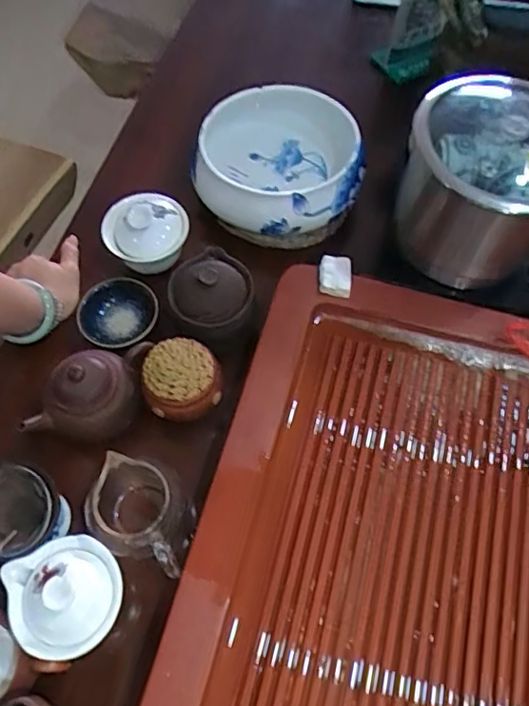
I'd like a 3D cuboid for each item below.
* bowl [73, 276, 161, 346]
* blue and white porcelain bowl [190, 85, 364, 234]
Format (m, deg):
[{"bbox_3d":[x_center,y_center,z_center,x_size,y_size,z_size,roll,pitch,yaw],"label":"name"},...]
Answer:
[{"bbox_3d":[-0.153,-0.041,0.601,0.079,0.038,0.085,0,63,-1],"label":"bowl"},{"bbox_3d":[0.016,-0.228,0.659,0.189,0.078,0.177,1,64,-2],"label":"blue and white porcelain bowl"}]

